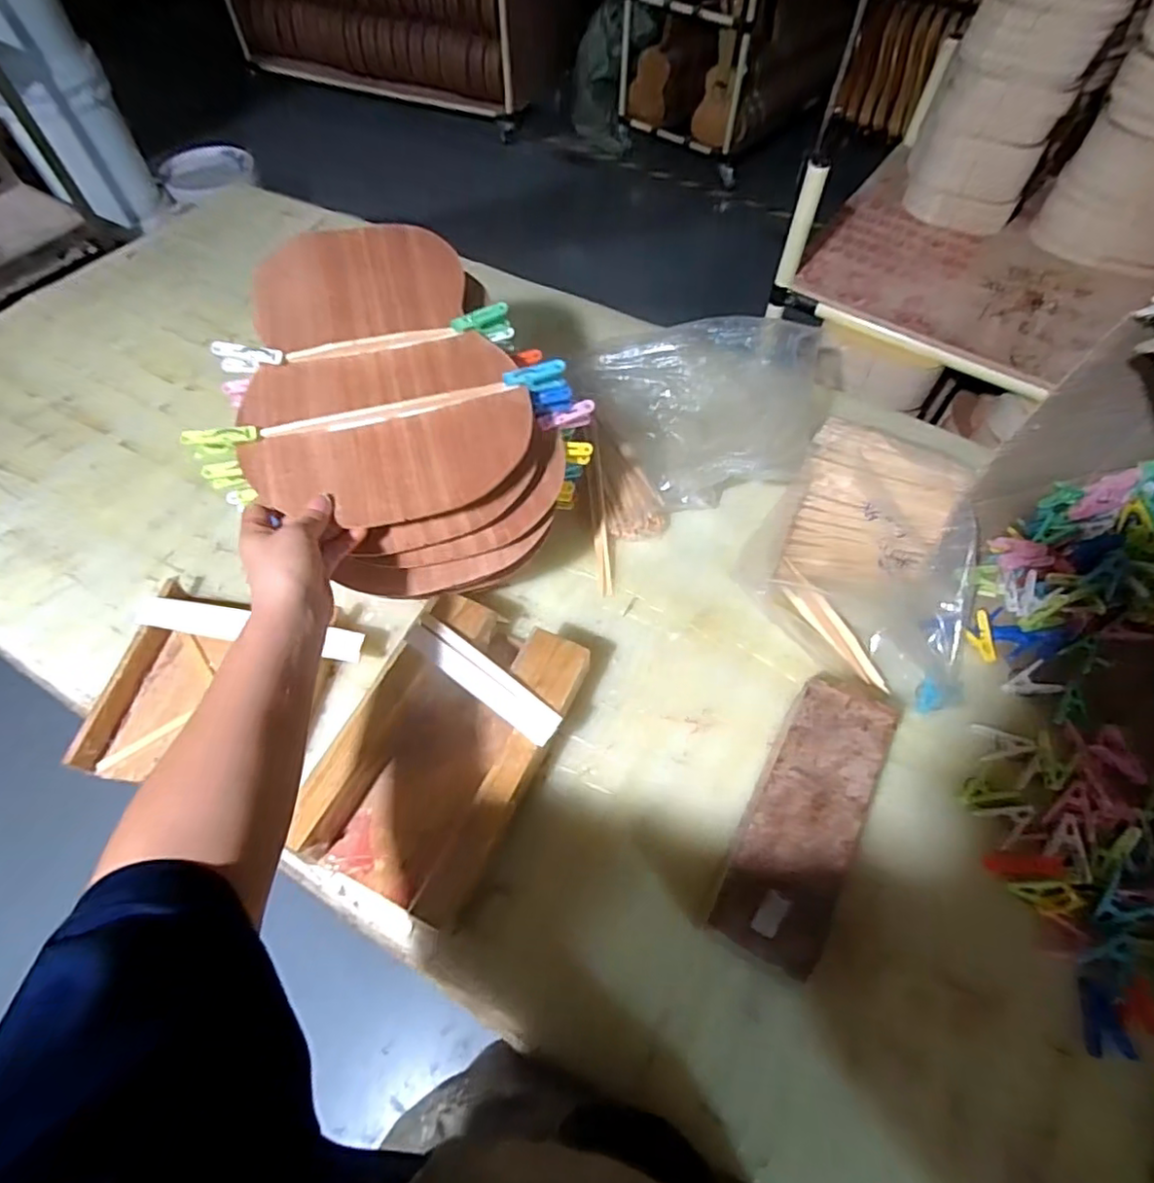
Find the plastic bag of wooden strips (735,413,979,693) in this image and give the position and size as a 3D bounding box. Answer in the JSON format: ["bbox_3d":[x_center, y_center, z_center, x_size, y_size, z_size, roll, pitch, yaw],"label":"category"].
[{"bbox_3d":[0.332,-0.054,0.685,0.238,0.092,0.295,27,64,15],"label":"plastic bag of wooden strips"}]

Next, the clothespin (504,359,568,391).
[{"bbox_3d":[-0.037,-0.192,0.561,0.056,0.030,0.011,-17,60,-11],"label":"clothespin"}]

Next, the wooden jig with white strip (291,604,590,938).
[{"bbox_3d":[-0.119,0.145,0.580,0.168,0.078,0.263,22,63,13],"label":"wooden jig with white strip"}]

